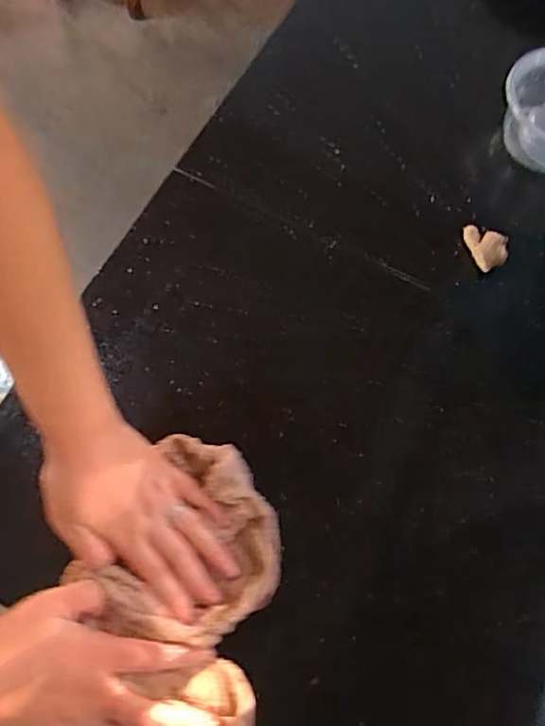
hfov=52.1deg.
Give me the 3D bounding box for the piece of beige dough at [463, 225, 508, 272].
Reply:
[{"bbox_3d":[0.214,-0.119,0.557,0.034,0.015,0.052,-13,72,-7],"label":"piece of beige dough"}]

